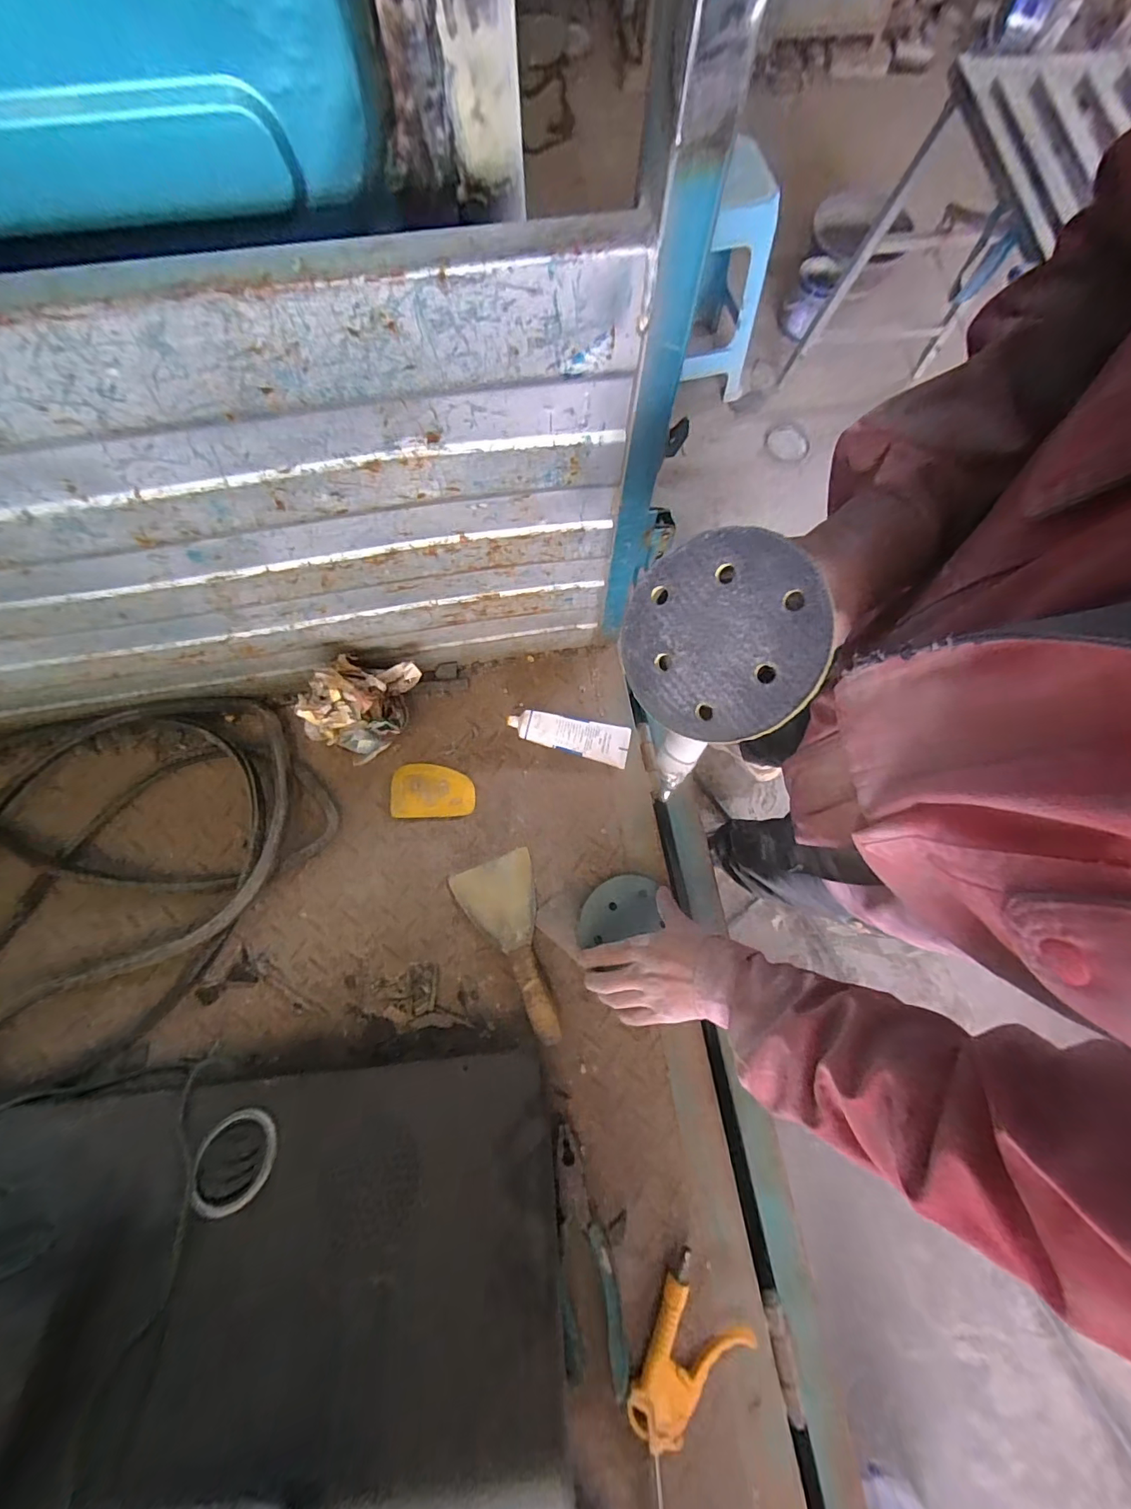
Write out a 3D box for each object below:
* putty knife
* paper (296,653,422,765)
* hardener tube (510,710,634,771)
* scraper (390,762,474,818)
[{"bbox_3d":[-0.054,0.212,0.538,0.091,0.019,0.197,-22,77,-6],"label":"putty knife"},{"bbox_3d":[-0.230,-0.055,0.555,0.099,0.114,0.109,9,76,2],"label":"paper"},{"bbox_3d":[0.005,-0.026,0.595,0.148,0.029,0.048,14,76,3],"label":"hardener tube"},{"bbox_3d":[-0.161,0.043,0.583,0.099,0.007,0.064,-2,78,-1],"label":"scraper"}]

